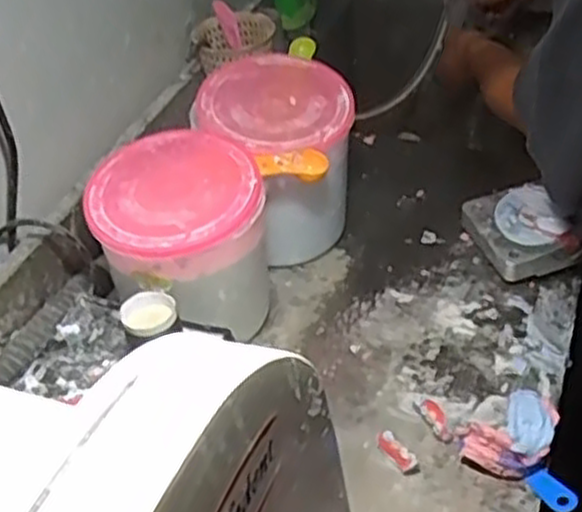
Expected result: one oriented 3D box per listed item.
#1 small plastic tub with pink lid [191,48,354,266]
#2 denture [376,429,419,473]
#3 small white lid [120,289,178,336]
[{"bbox_3d":[-0.009,-0.096,0.847,0.160,0.170,0.149,26,50,32],"label":"small plastic tub with pink lid"},{"bbox_3d":[0.089,0.165,0.680,0.014,0.014,0.043,-23,43,-27],"label":"denture"},{"bbox_3d":[-0.110,0.044,0.622,0.042,0.012,0.039,-4,40,3],"label":"small white lid"}]

